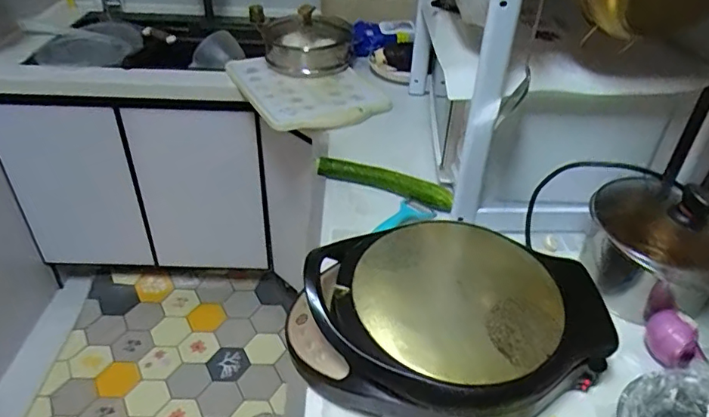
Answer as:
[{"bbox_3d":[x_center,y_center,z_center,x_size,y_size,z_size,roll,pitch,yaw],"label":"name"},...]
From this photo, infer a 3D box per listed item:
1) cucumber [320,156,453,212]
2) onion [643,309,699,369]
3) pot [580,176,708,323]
[{"bbox_3d":[0.054,-0.048,0.947,0.251,0.041,0.039,19,40,21],"label":"cucumber"},{"bbox_3d":[0.398,0.163,0.671,0.062,0.053,0.054,30,45,32],"label":"onion"},{"bbox_3d":[0.431,0.044,0.741,0.173,0.162,0.161,0,37,-3],"label":"pot"}]

